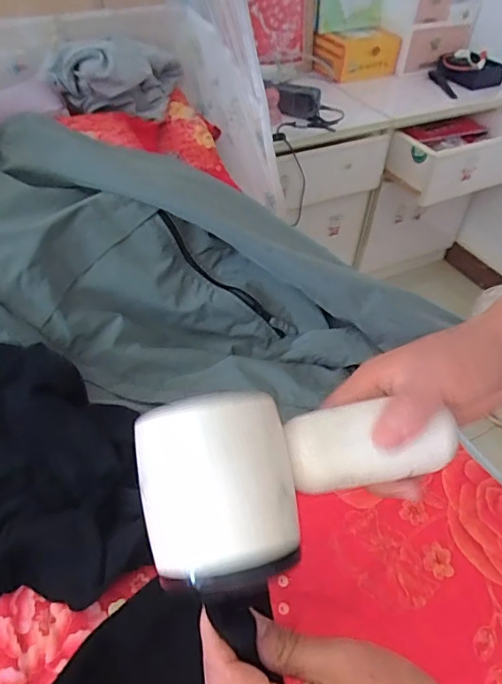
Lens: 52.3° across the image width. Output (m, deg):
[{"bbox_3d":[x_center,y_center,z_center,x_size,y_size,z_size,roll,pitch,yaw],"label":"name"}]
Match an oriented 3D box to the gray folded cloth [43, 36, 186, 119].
[{"bbox_3d":[-0.218,-0.472,0.896,0.237,0.109,0.158,-33,56,-31],"label":"gray folded cloth"}]

